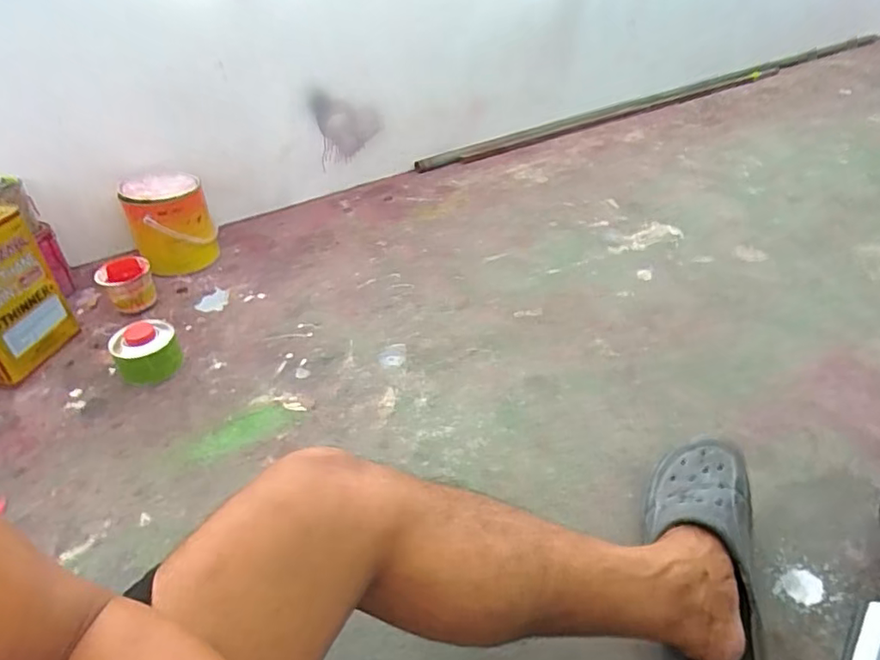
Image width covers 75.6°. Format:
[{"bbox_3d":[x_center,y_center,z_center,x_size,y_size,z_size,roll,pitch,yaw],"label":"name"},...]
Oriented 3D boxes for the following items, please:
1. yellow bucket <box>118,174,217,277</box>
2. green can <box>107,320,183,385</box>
[{"bbox_3d":[-0.569,-0.224,1.206,0.152,0.166,0.187,-19,41,-22],"label":"yellow bucket"},{"bbox_3d":[-0.480,0.036,0.931,0.098,0.071,0.086,-23,42,-25],"label":"green can"}]

